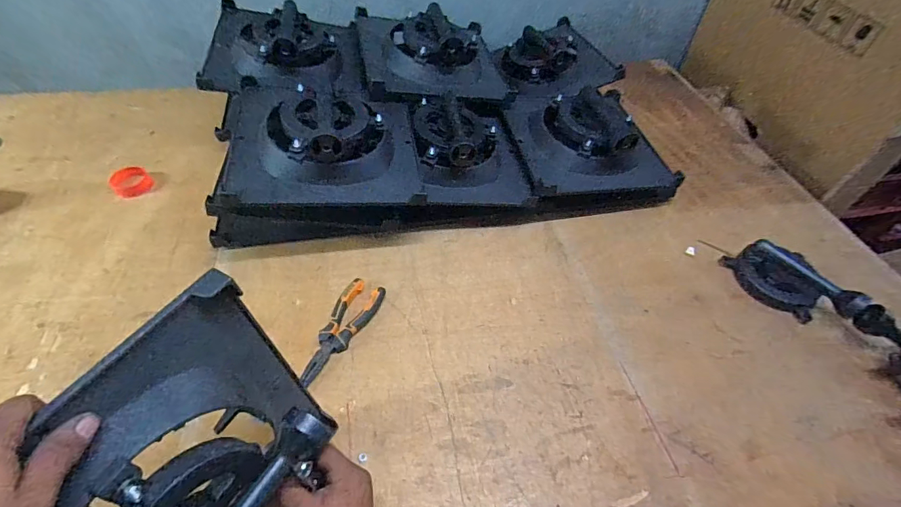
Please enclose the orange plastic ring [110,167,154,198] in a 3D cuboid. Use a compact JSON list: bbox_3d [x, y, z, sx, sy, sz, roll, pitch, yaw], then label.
[{"bbox_3d":[-0.631,-0.141,0.831,0.061,0.029,0.065,2,51,-3],"label":"orange plastic ring"}]

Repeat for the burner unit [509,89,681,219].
[{"bbox_3d":[0.284,-0.210,0.851,0.310,0.159,0.273,-6,52,-9],"label":"burner unit"}]

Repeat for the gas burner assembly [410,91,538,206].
[{"bbox_3d":[0.029,-0.194,0.782,0.214,0.087,0.230,-8,52,-11],"label":"gas burner assembly"}]

